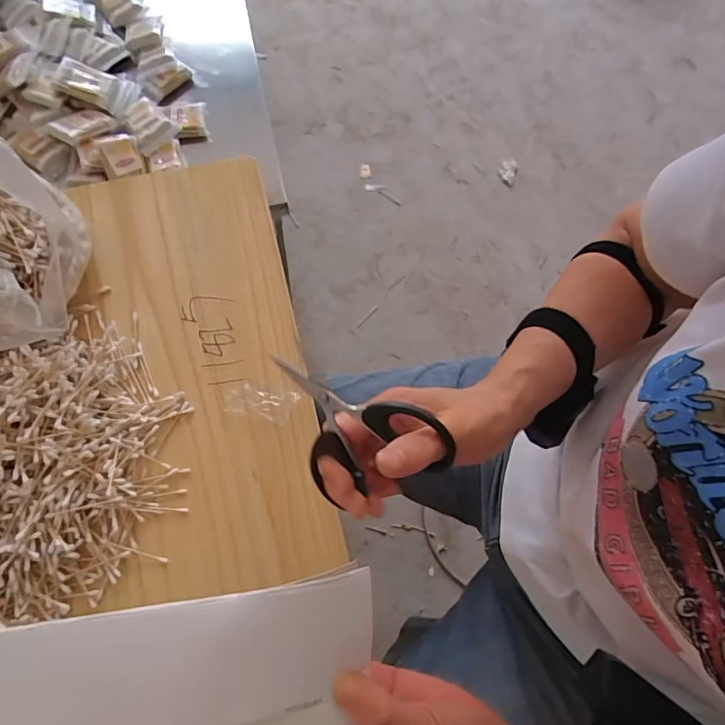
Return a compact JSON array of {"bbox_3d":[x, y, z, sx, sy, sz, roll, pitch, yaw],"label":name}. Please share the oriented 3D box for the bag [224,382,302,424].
[{"bbox_3d":[-0.119,0.047,0.558,0.084,0.015,0.037,11,74,3],"label":"bag"}]

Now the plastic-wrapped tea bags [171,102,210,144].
[{"bbox_3d":[-0.260,-0.366,0.719,0.048,0.025,0.060,-14,75,-6],"label":"plastic-wrapped tea bags"}]

